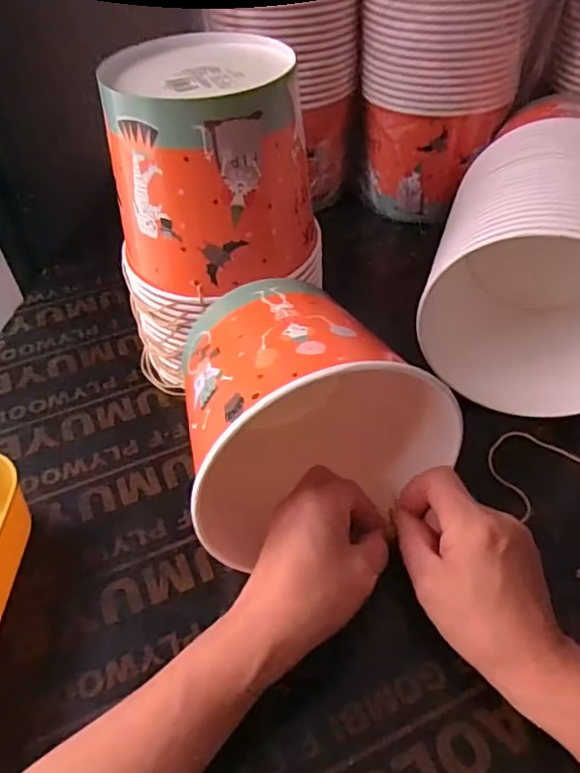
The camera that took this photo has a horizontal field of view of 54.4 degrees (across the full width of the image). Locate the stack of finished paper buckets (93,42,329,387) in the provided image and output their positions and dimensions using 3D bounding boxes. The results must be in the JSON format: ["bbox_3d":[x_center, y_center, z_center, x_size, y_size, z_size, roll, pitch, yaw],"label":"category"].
[{"bbox_3d":[-0.054,-0.114,0.440,0.132,0.244,0.133,21,51,22],"label":"stack of finished paper buckets"}]

